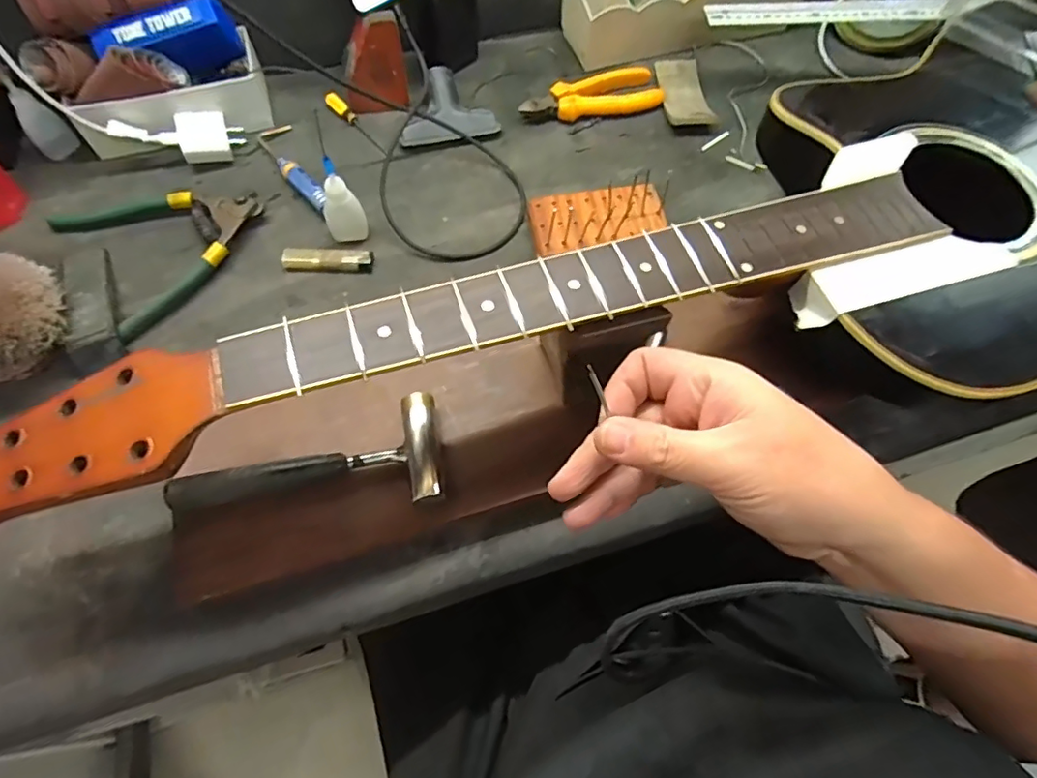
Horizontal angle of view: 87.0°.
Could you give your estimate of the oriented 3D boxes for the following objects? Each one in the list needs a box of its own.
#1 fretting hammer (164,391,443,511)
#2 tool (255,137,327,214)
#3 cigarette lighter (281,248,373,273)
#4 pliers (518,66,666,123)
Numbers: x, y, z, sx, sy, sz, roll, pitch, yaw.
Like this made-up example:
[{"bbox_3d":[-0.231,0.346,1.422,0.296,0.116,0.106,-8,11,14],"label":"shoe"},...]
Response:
[{"bbox_3d":[-0.143,0.050,0.376,0.178,0.020,0.078,-8,64,-4],"label":"fretting hammer"},{"bbox_3d":[-0.225,-0.215,0.541,0.017,0.016,0.128,-38,69,-17],"label":"tool"},{"bbox_3d":[-0.173,-0.116,0.494,0.080,0.014,0.019,-1,63,0],"label":"cigarette lighter"},{"bbox_3d":[0.078,-0.320,0.596,0.150,0.024,0.064,-18,65,-9],"label":"pliers"}]

